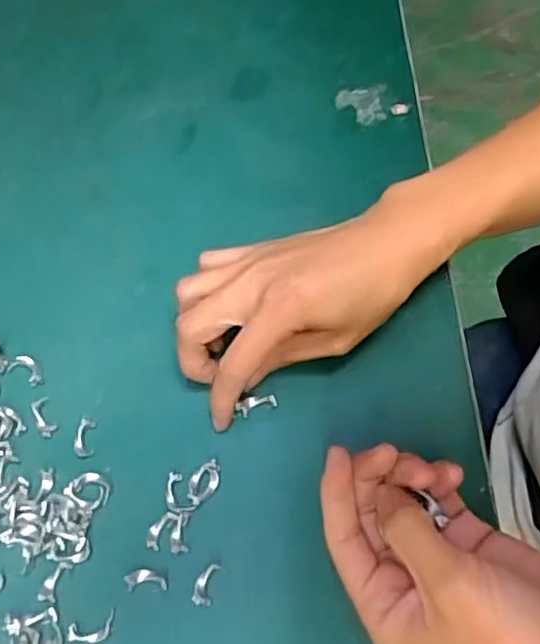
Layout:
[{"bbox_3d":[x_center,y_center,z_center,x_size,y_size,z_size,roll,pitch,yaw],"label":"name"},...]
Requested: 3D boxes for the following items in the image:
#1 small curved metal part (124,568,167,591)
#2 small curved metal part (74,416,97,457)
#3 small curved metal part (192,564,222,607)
[{"bbox_3d":[-0.058,0.119,0.305,0.020,0.004,0.010,-1,65,1],"label":"small curved metal part"},{"bbox_3d":[-0.094,0.058,0.334,0.010,0.004,0.020,-1,65,1],"label":"small curved metal part"},{"bbox_3d":[-0.030,0.121,0.304,0.009,0.004,0.019,15,66,9],"label":"small curved metal part"}]

